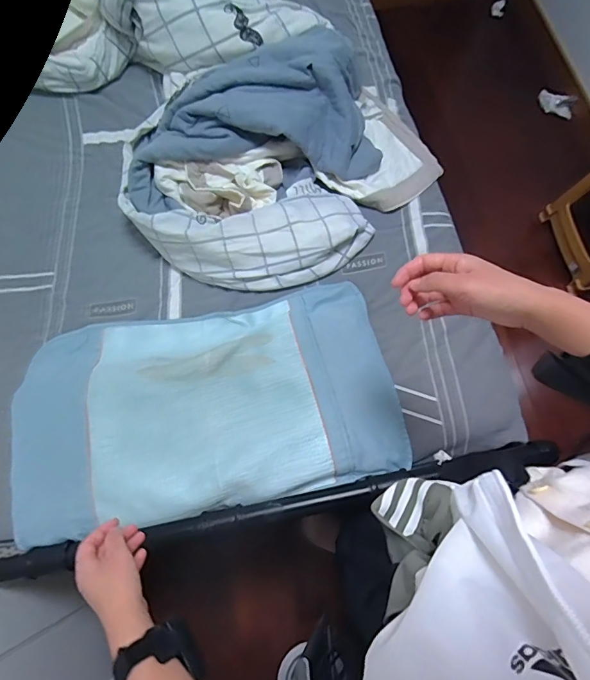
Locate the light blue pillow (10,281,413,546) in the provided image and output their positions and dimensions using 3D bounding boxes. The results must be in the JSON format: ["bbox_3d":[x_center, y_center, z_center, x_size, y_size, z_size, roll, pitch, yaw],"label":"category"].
[{"bbox_3d":[-0.169,0.109,0.818,0.734,0.080,0.412,-10,73,-3],"label":"light blue pillow"}]

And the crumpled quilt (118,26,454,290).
[{"bbox_3d":[-0.041,-0.431,0.949,0.698,0.186,0.556,-37,76,-11],"label":"crumpled quilt"}]

